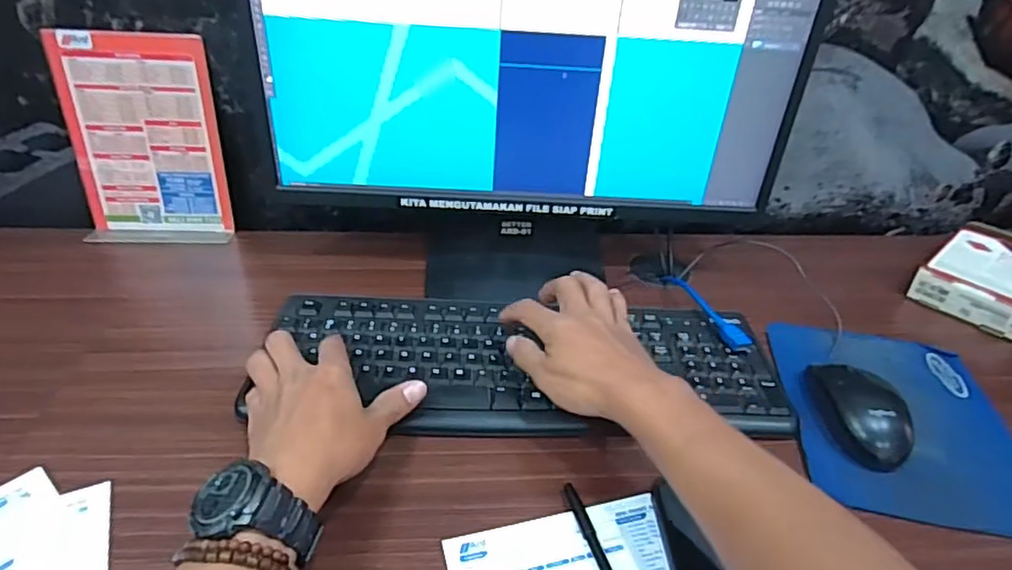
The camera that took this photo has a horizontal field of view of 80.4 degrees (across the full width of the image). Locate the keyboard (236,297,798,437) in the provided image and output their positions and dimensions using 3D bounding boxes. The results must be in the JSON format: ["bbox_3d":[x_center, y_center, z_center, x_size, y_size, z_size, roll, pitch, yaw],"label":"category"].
[{"bbox_3d":[0.017,0.061,0.513,0.427,0.025,0.159,4,36,0],"label":"keyboard"}]

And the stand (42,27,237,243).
[{"bbox_3d":[-0.383,-0.147,0.635,0.149,0.207,0.058,-1,37,-7],"label":"stand"}]

